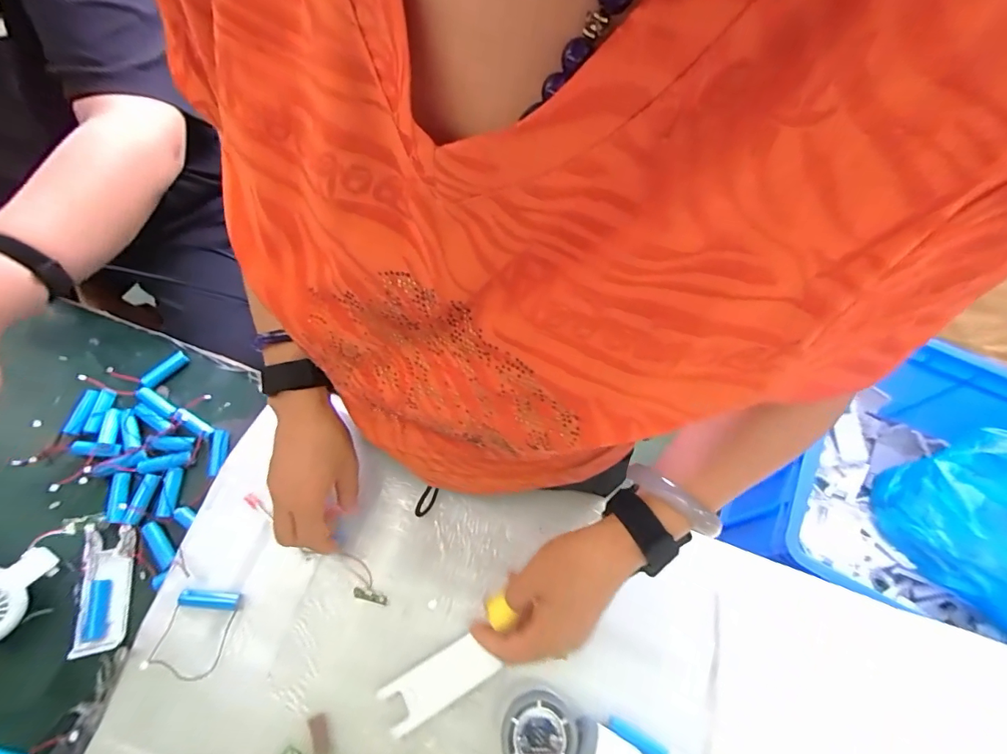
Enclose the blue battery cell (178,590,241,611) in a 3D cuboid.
[{"bbox_3d":[-0.263,0.200,0.398,0.049,0.014,0.014,6,64,0],"label":"blue battery cell"}]

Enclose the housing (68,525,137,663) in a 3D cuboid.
[{"bbox_3d":[-0.370,0.195,0.415,0.043,0.022,0.106,-12,65,-8],"label":"housing"}]

